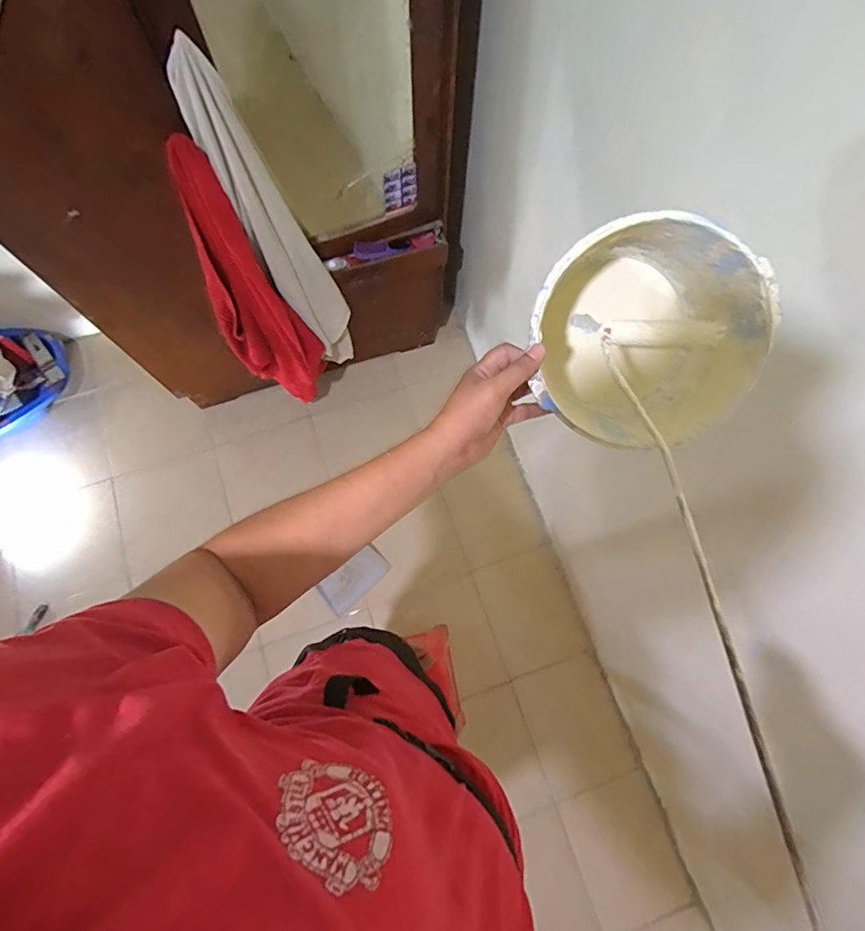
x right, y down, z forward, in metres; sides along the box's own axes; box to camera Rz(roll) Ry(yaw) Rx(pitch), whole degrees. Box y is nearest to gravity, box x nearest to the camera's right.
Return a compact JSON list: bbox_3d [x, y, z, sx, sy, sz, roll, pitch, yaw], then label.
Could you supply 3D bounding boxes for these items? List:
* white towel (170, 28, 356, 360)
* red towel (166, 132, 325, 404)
[{"bbox_3d":[-0.352,-0.519,1.265,0.155,0.924,0.151,-35,77,-10],"label":"white towel"},{"bbox_3d":[-0.461,-0.393,1.300,0.201,0.741,0.230,-41,78,-11],"label":"red towel"}]

